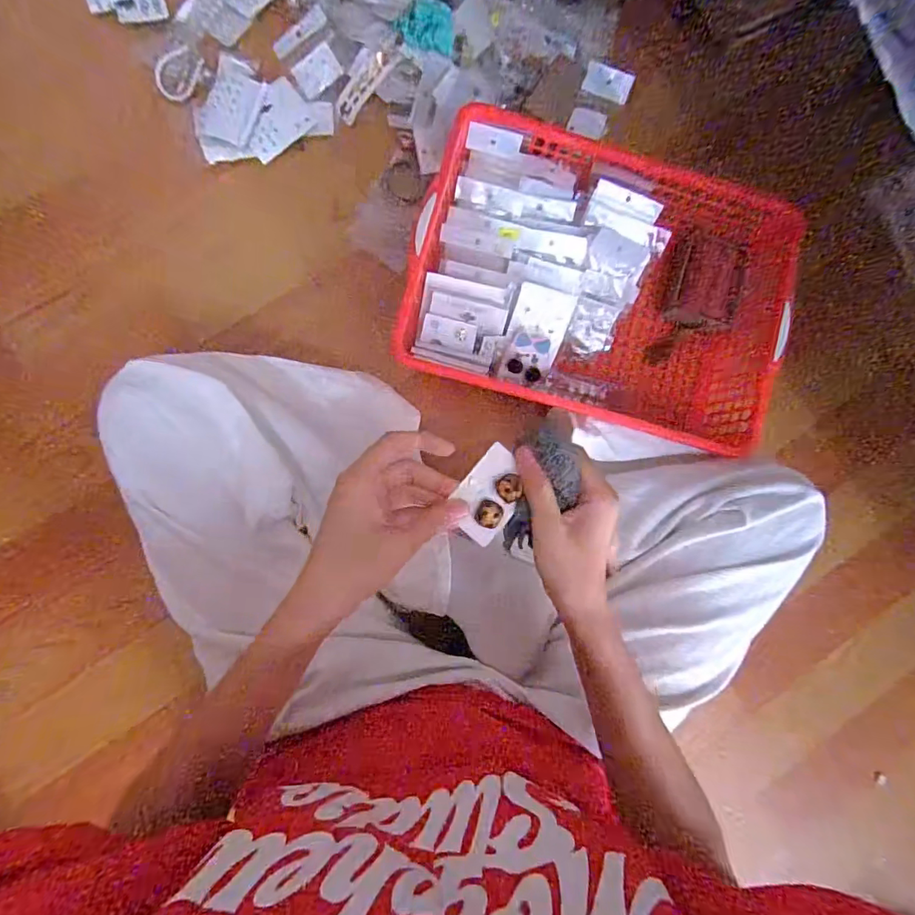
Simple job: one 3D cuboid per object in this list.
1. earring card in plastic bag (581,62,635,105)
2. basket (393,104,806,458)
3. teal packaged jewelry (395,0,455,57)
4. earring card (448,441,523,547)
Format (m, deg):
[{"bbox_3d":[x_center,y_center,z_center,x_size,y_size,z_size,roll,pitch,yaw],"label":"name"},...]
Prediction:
[{"bbox_3d":[0.184,-0.457,0.589,0.058,0.031,0.004,13,42,-3],"label":"earring card in plastic bag"},{"bbox_3d":[0.160,-0.194,0.559,0.403,0.093,0.285,15,86,-4],"label":"basket"},{"bbox_3d":[-0.035,-0.500,0.557,0.062,0.014,0.055,4,104,0],"label":"teal packaged jewelry"},{"bbox_3d":[0.024,0.027,0.345,0.042,0.013,0.063,40,85,-2],"label":"earring card"}]

